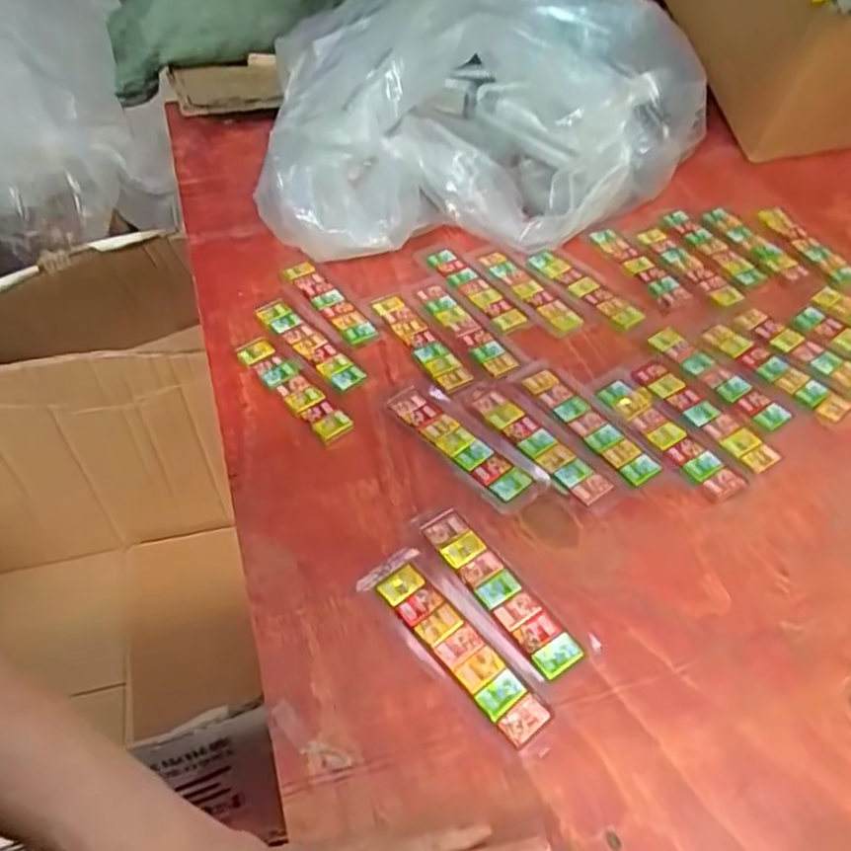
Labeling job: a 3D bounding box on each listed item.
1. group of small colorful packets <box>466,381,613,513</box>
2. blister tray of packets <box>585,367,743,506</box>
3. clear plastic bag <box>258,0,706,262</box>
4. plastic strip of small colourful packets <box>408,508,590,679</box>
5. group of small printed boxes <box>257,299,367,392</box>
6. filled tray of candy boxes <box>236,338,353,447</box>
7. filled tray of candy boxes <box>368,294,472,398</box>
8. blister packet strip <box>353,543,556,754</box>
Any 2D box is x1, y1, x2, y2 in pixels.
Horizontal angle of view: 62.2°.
[{"bbox_3d":[0.077,0.012,0.492,0.029,0.004,0.123,-31,55,-25],"label":"group of small colorful packets"},{"bbox_3d":[0.168,0.004,0.500,0.032,0.004,0.127,-25,53,-21],"label":"blister tray of packets"},{"bbox_3d":[0.027,-0.339,0.703,0.422,0.153,0.362,-18,51,-16],"label":"clear plastic bag"},{"bbox_3d":[0.039,0.097,0.420,0.033,0.005,0.124,-29,55,-24],"label":"plastic strip of small colourful packets"},{"bbox_3d":[-0.093,-0.066,0.563,0.026,0.005,0.121,-33,56,-26],"label":"group of small printed boxes"},{"bbox_3d":[-0.100,-0.029,0.529,0.025,0.009,0.120,-34,57,-27],"label":"filled tray of candy boxes"},{"bbox_3d":[-0.003,-0.069,0.563,0.028,0.015,0.117,-23,53,-20],"label":"filled tray of candy boxes"},{"bbox_3d":[0.019,0.124,0.397,0.036,0.008,0.135,-35,57,-27],"label":"blister packet strip"}]

